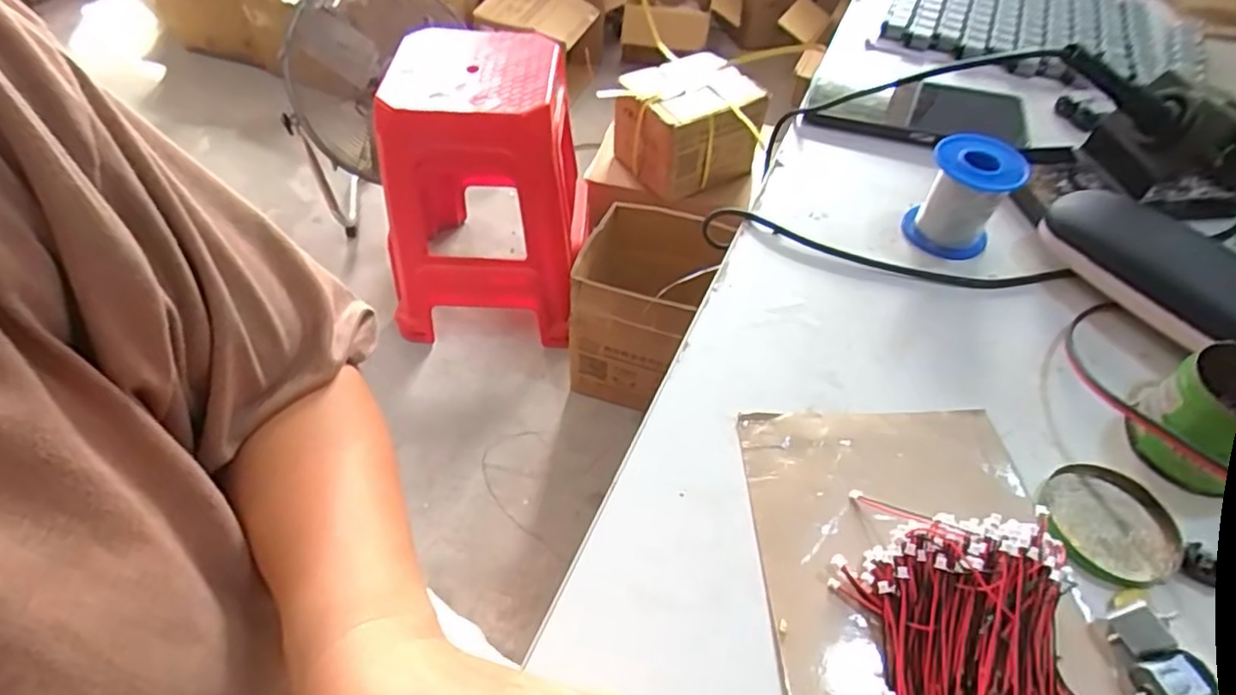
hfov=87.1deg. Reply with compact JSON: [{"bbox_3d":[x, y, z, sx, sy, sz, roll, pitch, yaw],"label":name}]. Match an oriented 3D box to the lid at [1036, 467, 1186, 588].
[{"bbox_3d":[0.228,0.083,0.302,0.055,0.008,0.058,0,49,0],"label":"lid"}]

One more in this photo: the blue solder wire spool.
[{"bbox_3d":[0.222,-0.098,0.419,0.053,0.060,0.052,24,53,19],"label":"blue solder wire spool"}]

